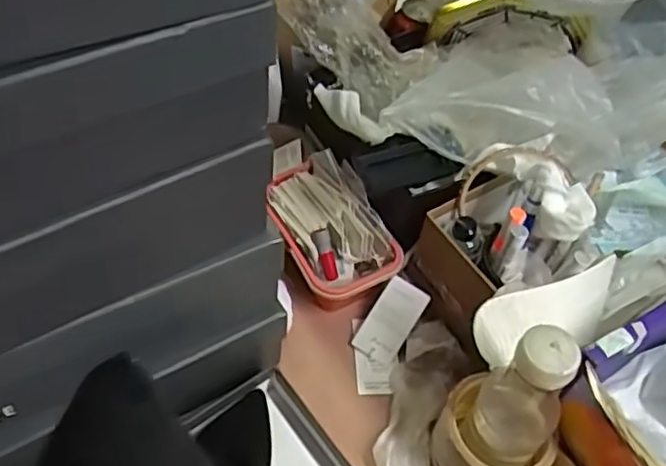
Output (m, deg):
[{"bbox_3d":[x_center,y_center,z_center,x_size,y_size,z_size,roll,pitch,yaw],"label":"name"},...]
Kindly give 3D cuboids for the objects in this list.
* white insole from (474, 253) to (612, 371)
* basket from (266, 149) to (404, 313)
[{"bbox_3d":[0.180,0.067,0.526,0.138,0.057,0.021,-15,13,-16],"label":"white insole"},{"bbox_3d":[-0.006,0.001,0.662,0.094,0.073,0.158,-23,58,-21],"label":"basket"}]

